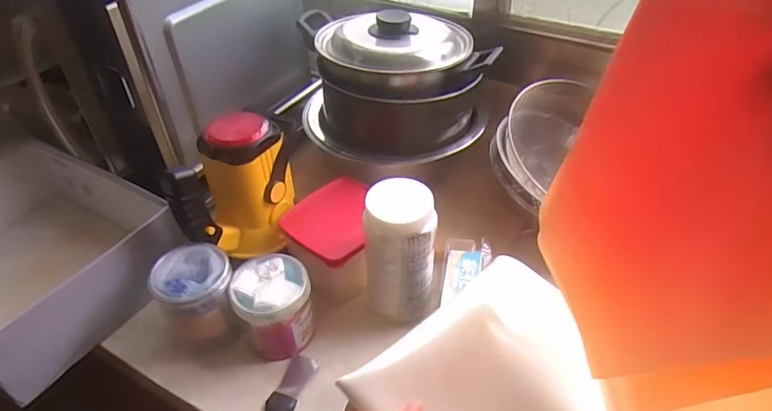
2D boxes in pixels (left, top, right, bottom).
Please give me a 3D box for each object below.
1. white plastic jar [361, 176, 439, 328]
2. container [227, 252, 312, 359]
[{"bbox_3d":[0.016,0.054,0.571,0.077,0.161,0.067,-1,41,1],"label":"white plastic jar"},{"bbox_3d":[-0.125,0.116,0.582,0.086,0.086,0.091,-11,42,-11],"label":"container"}]

